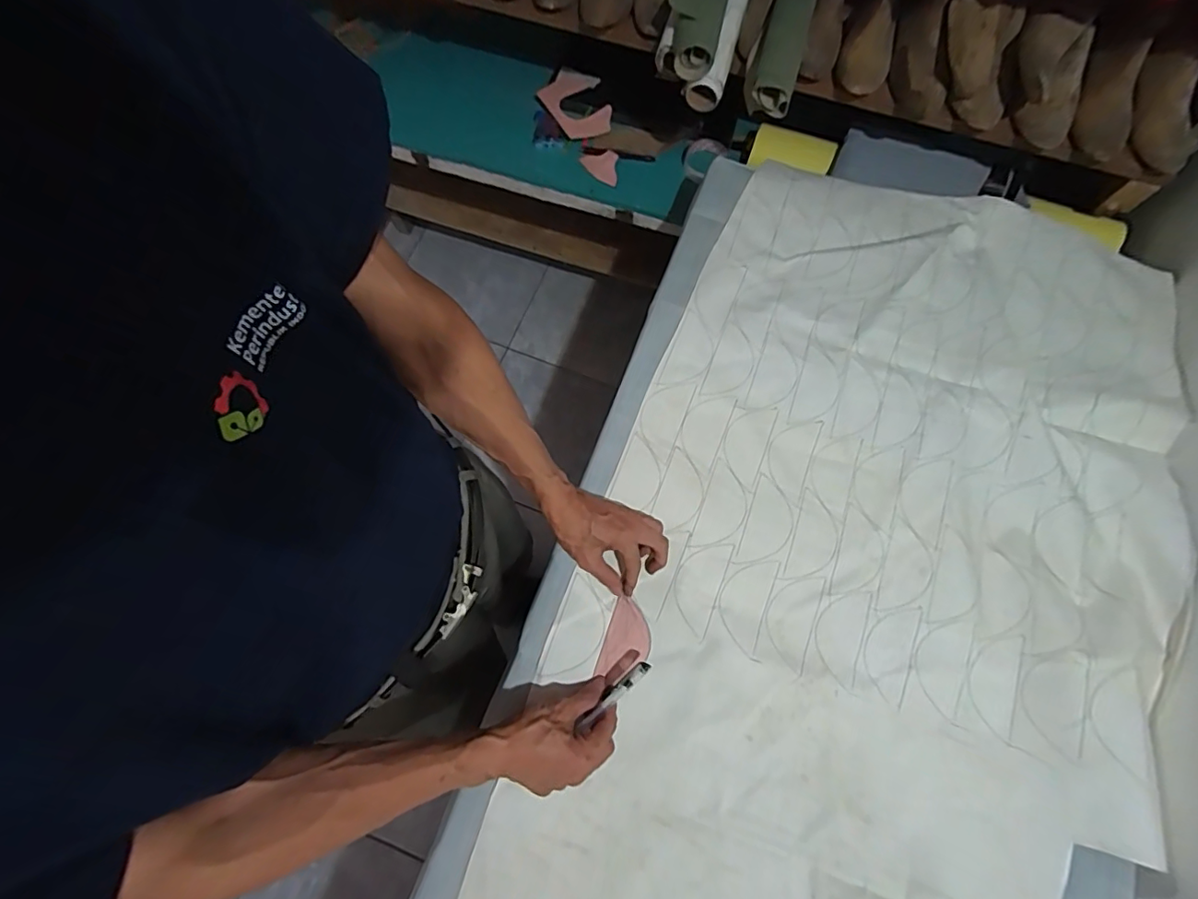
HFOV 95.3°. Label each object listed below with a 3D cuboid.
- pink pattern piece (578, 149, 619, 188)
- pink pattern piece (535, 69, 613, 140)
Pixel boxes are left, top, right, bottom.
[{"bbox_3d":[-0.001,-0.518,1.008,0.071,0.005,0.069,3,81,15],"label":"pink pattern piece"},{"bbox_3d":[-0.038,-0.657,1.034,0.120,0.022,0.168,-32,77,-13],"label":"pink pattern piece"}]

